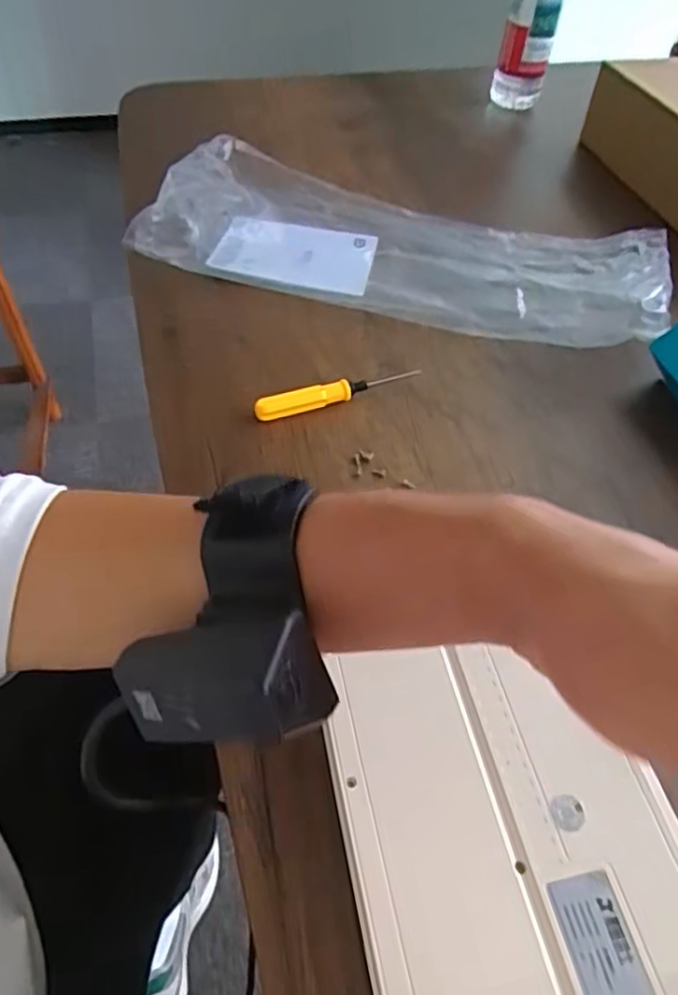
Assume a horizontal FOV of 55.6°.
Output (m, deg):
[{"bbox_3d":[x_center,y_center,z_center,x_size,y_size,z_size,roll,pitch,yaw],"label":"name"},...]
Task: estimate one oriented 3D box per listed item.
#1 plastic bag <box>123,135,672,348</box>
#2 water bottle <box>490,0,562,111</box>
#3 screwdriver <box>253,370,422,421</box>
[{"bbox_3d":[0.057,-0.231,0.580,0.451,0.050,0.186,13,49,10],"label":"plastic bag"},{"bbox_3d":[0.233,-0.591,0.766,0.062,0.220,0.077,14,50,10],"label":"water bottle"},{"bbox_3d":[0.001,-0.077,0.466,0.128,0.018,0.013,-17,53,-16],"label":"screwdriver"}]

